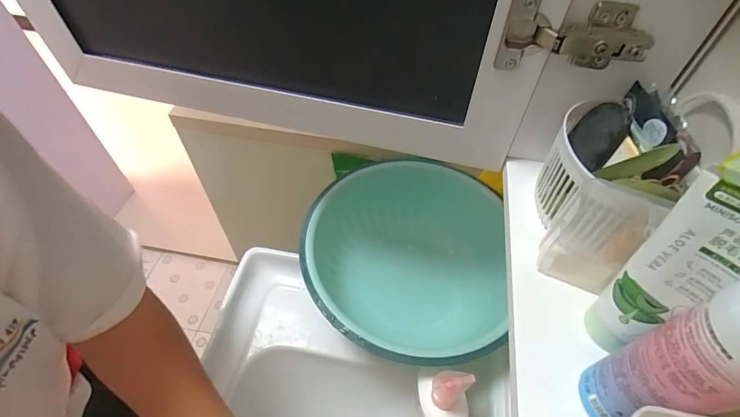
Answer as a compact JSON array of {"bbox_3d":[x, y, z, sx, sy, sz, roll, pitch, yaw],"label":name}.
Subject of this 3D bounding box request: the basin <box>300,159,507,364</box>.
[{"bbox_3d":[0.063,0.086,0.608,0.303,0.143,0.333,1,52,-1],"label":"basin"}]

